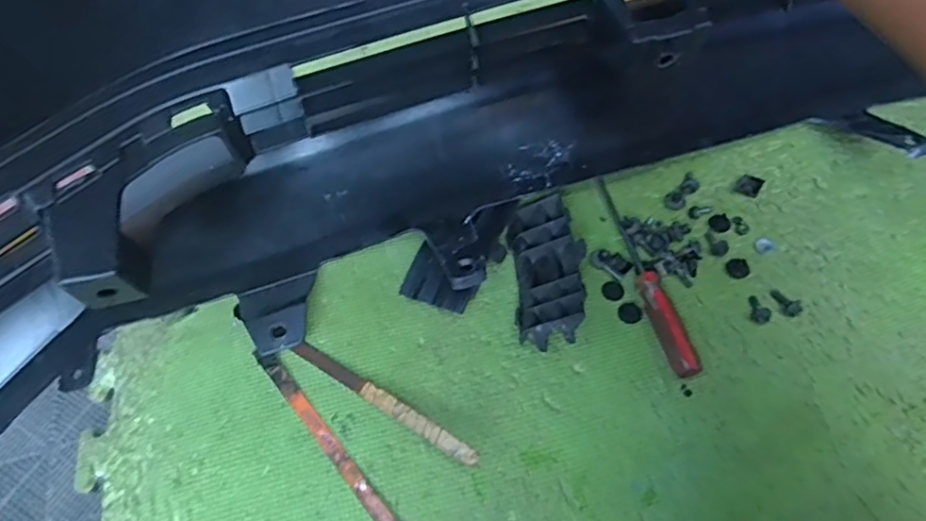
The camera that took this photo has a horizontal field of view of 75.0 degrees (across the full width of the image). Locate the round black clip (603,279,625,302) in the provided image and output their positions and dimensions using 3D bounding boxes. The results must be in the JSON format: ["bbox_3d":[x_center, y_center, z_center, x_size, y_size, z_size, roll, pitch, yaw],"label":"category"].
[{"bbox_3d":[0.134,0.028,0.542,0.018,0.006,0.021,-33,65,-18],"label":"round black clip"}]

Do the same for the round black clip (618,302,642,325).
[{"bbox_3d":[0.146,0.046,0.528,0.018,0.006,0.020,-24,63,-13],"label":"round black clip"}]

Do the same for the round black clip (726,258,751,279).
[{"bbox_3d":[0.247,0.006,0.539,0.021,0.004,0.019,-29,64,-16],"label":"round black clip"}]

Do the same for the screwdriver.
[{"bbox_3d":[0.162,0.005,0.539,0.024,0.023,0.208,-10,61,-6],"label":"screwdriver"}]

